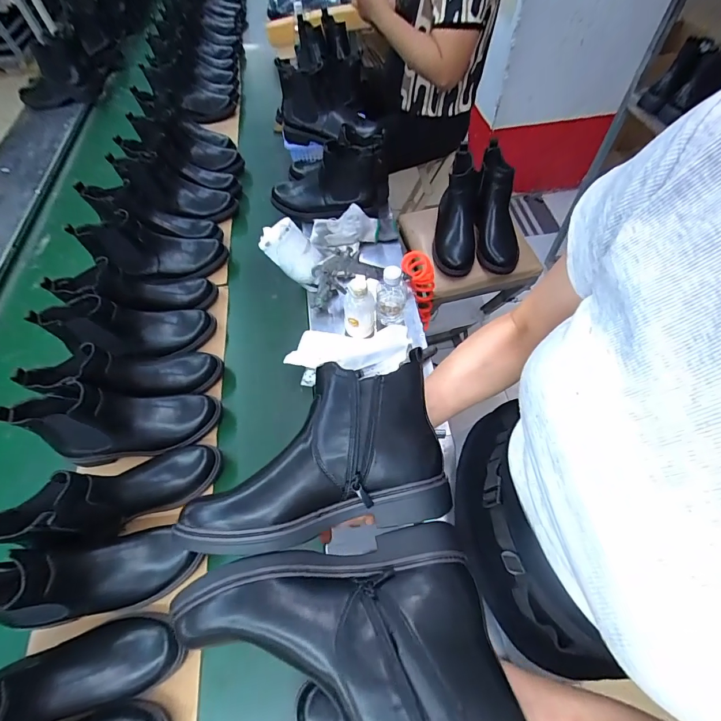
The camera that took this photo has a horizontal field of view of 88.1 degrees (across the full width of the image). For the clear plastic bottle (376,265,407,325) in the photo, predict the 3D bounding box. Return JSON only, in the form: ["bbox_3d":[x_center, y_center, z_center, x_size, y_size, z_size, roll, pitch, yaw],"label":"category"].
[{"bbox_3d":[0.059,-0.121,0.726,0.058,0.116,0.059,5,60,7],"label":"clear plastic bottle"}]

